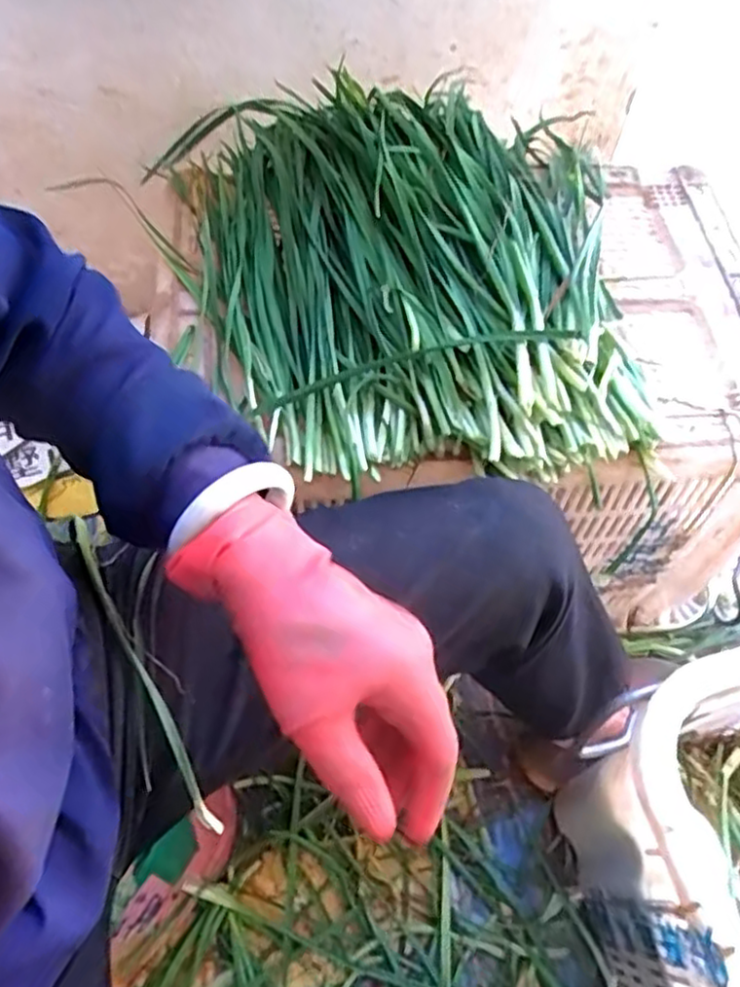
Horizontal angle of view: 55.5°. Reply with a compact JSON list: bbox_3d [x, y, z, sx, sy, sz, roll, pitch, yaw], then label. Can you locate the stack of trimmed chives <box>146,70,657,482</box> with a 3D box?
[{"bbox_3d":[0.022,-0.200,0.566,0.353,0.086,0.395,-5,62,-5],"label":"stack of trimmed chives"}]

